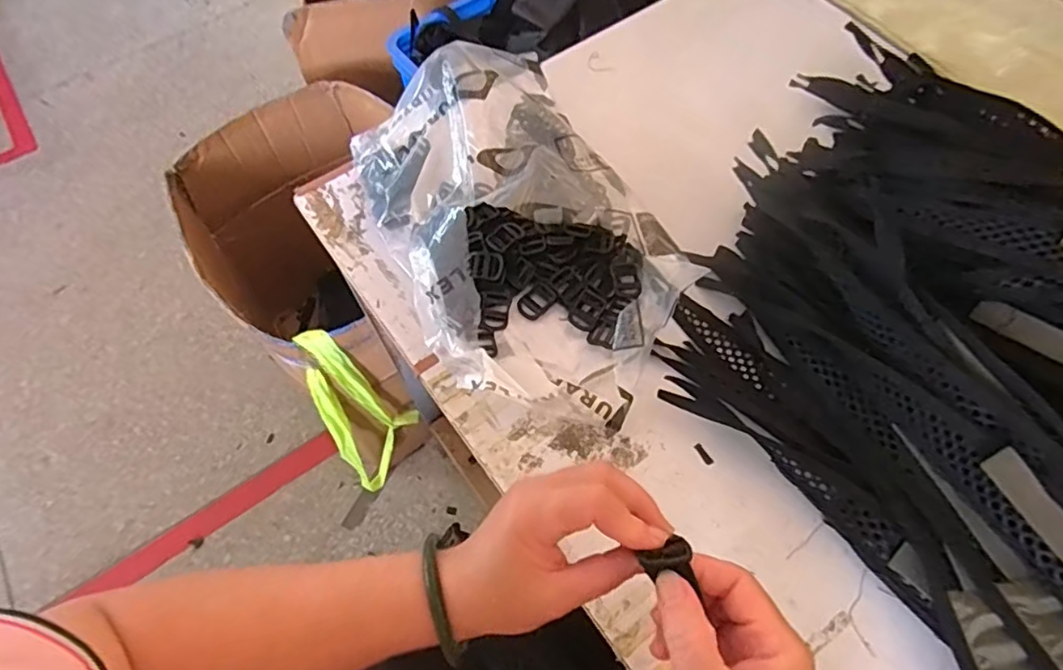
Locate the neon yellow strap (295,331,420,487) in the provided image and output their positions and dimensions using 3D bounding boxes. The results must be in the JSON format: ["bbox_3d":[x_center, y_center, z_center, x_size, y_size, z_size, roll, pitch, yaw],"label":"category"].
[{"bbox_3d":[-0.286,0.126,1.006,0.078,0.381,0.145,37,68,22],"label":"neon yellow strap"}]

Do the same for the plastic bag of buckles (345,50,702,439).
[{"bbox_3d":[-0.017,-0.107,0.555,0.254,0.105,0.388,-28,62,-12],"label":"plastic bag of buckles"}]

